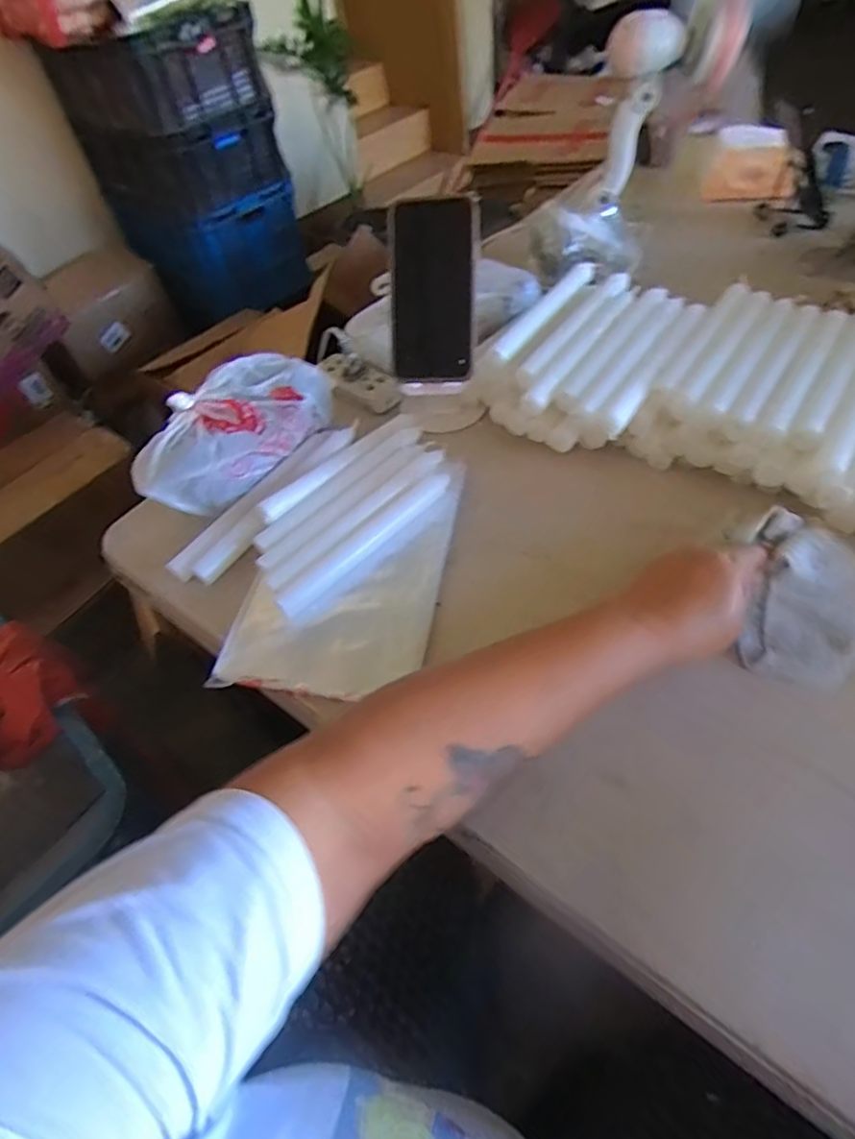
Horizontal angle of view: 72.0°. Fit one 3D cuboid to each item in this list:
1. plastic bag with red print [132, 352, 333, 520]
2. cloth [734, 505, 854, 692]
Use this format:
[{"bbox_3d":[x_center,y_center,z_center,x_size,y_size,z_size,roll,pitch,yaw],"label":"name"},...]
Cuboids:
[{"bbox_3d":[-0.182,-0.136,0.560,0.102,0.065,0.210,31,61,26],"label":"plastic bag with red print"},{"bbox_3d":[0.264,0.019,0.407,0.072,0.032,0.120,14,84,11],"label":"cloth"}]

